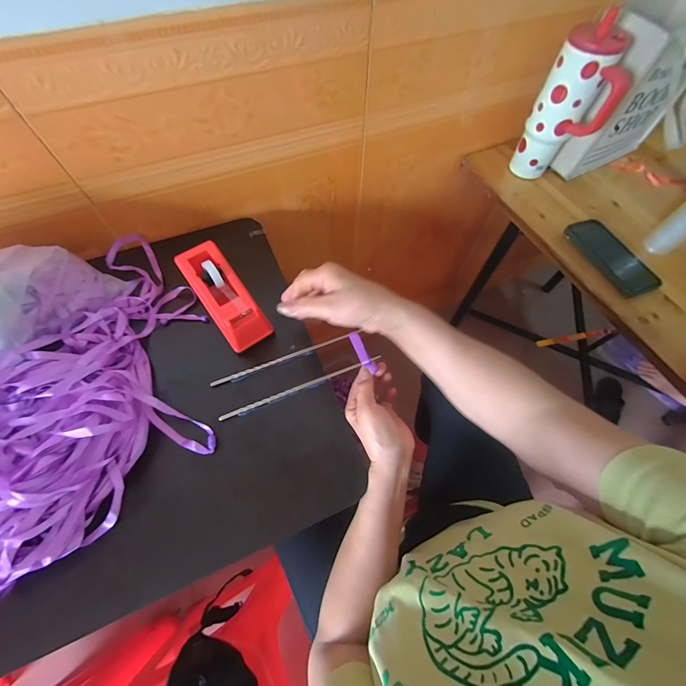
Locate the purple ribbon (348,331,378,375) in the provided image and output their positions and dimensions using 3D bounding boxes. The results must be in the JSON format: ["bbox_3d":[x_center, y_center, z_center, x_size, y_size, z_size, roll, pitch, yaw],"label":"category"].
[{"bbox_3d":[0.026,0.013,0.429,0.015,0.010,0.063,-24,71,-13],"label":"purple ribbon"}]

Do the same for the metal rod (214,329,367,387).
[{"bbox_3d":[-0.076,0.020,0.426,0.211,0.008,0.007,-20,65,-9],"label":"metal rod"}]

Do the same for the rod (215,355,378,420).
[{"bbox_3d":[-0.051,0.057,0.409,0.223,0.007,0.007,-20,65,-12],"label":"rod"}]

